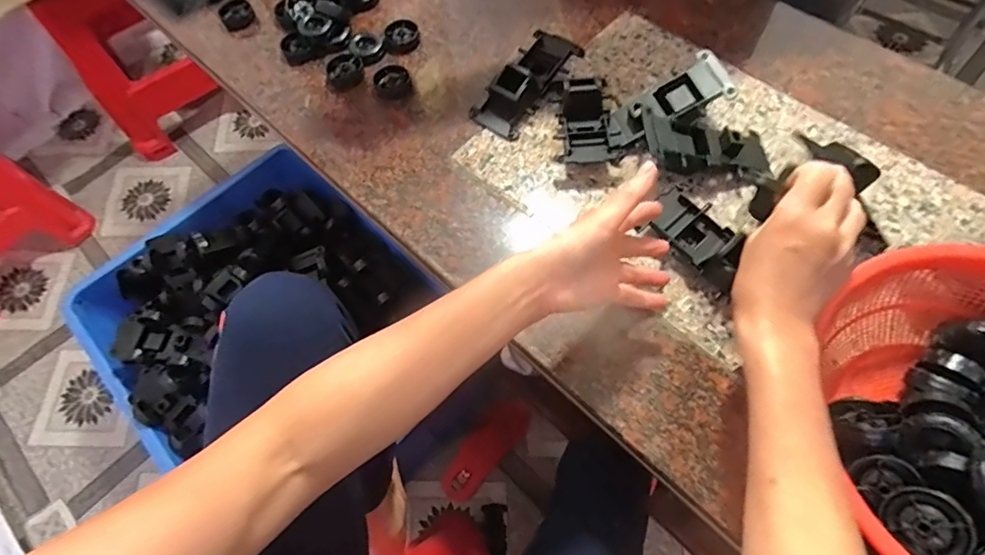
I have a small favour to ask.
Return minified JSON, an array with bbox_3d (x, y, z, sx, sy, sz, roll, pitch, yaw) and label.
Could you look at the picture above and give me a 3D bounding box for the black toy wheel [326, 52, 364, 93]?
[{"bbox_3d":[-0.195,-0.271,0.678,0.049,0.020,0.049,-2,63,3],"label":"black toy wheel"}]

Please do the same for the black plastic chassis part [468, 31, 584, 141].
[{"bbox_3d":[0.043,-0.245,0.628,0.070,0.043,0.159,35,70,19],"label":"black plastic chassis part"}]

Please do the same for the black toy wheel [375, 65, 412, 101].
[{"bbox_3d":[-0.130,-0.254,0.667,0.045,0.029,0.043,-18,63,-5],"label":"black toy wheel"}]

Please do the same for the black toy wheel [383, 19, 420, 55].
[{"bbox_3d":[-0.122,-0.325,0.694,0.046,0.014,0.058,-7,63,0],"label":"black toy wheel"}]

